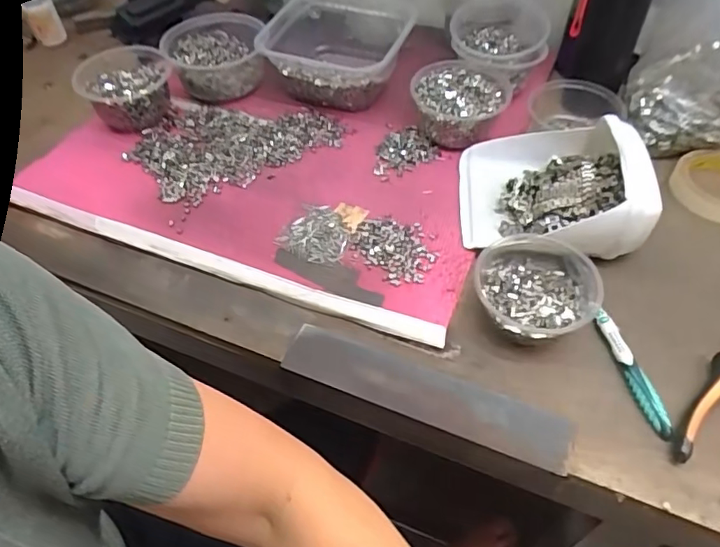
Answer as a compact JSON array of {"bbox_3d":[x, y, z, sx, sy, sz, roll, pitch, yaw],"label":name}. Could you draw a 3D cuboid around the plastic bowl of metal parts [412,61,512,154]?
[{"bbox_3d":[0.117,-0.203,0.644,0.106,0.060,0.106,-1,51,1],"label":"plastic bowl of metal parts"}]

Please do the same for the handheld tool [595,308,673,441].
[{"bbox_3d":[0.232,0.084,0.469,0.016,0.015,0.112,-12,52,-8],"label":"handheld tool"}]

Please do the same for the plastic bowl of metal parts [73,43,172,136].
[{"bbox_3d":[-0.291,-0.238,0.693,0.105,0.054,0.109,-14,52,-10],"label":"plastic bowl of metal parts"}]

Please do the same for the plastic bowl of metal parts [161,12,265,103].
[{"bbox_3d":[-0.191,-0.290,0.731,0.120,0.045,0.131,0,57,1],"label":"plastic bowl of metal parts"}]

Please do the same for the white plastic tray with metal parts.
[{"bbox_3d":[0.189,-0.098,0.559,0.164,0.083,0.161,3,51,4],"label":"white plastic tray with metal parts"}]

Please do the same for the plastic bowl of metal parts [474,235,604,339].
[{"bbox_3d":[0.159,0.016,0.502,0.104,0.046,0.103,-1,51,1],"label":"plastic bowl of metal parts"}]

